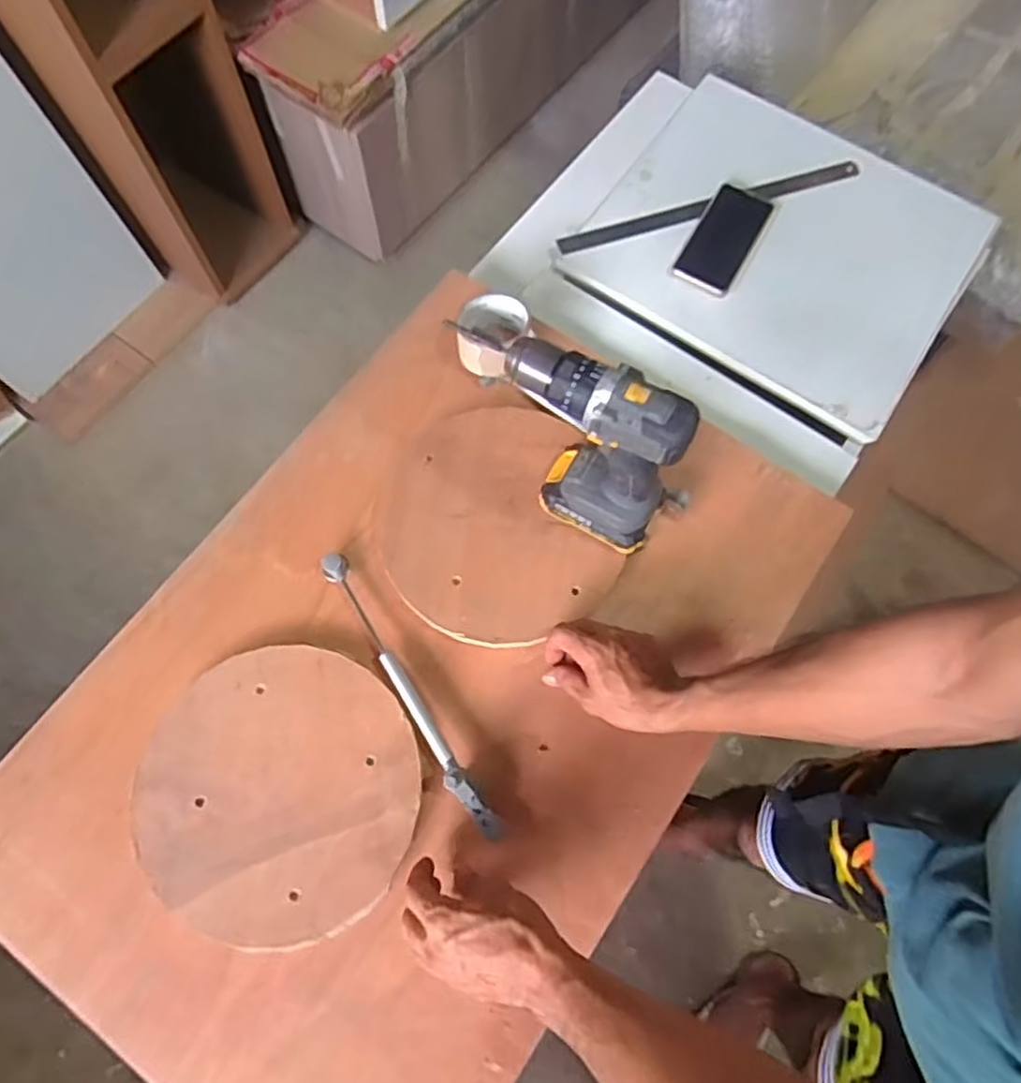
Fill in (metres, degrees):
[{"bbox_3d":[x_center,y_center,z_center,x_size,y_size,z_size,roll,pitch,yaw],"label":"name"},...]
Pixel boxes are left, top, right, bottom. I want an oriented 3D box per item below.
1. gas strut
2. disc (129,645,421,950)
[{"bbox_3d":[-0.102,0.141,0.675,0.025,0.044,0.321,-31,75,-12],"label":"gas strut"},{"bbox_3d":[-0.217,0.232,0.655,0.248,0.026,0.251,1,71,-2],"label":"disc"}]

